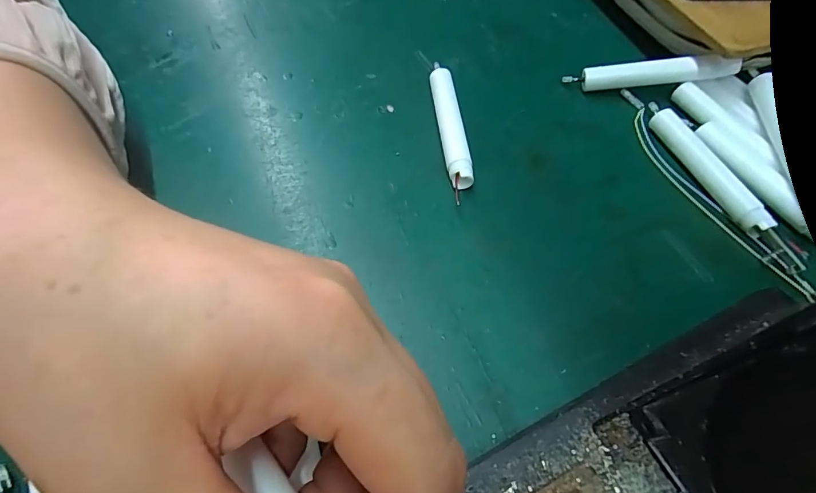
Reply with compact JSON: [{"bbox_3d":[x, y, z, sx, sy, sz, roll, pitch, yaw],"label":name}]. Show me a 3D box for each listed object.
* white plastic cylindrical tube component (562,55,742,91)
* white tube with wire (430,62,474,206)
[{"bbox_3d":[0.136,-0.097,0.247,0.087,0.012,0.008,0,57,15],"label":"white plastic cylindrical tube component"},{"bbox_3d":[0.023,-0.064,0.234,0.014,0.011,0.084,-5,58,-4],"label":"white tube with wire"}]

